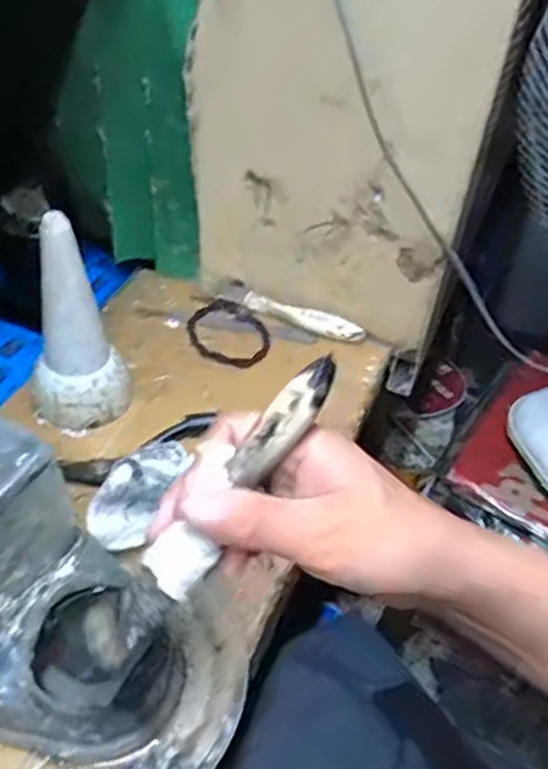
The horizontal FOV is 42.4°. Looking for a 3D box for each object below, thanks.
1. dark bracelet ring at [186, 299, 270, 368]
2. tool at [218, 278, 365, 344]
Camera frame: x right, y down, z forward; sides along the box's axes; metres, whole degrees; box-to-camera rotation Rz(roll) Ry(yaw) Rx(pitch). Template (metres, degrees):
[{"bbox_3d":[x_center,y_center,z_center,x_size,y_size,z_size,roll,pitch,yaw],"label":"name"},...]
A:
[{"bbox_3d":[-0.036,-0.043,0.565,0.058,0.009,0.077,-25,52,-27],"label":"dark bracelet ring"},{"bbox_3d":[0.013,-0.062,0.583,0.128,0.012,0.022,21,47,16],"label":"tool"}]

